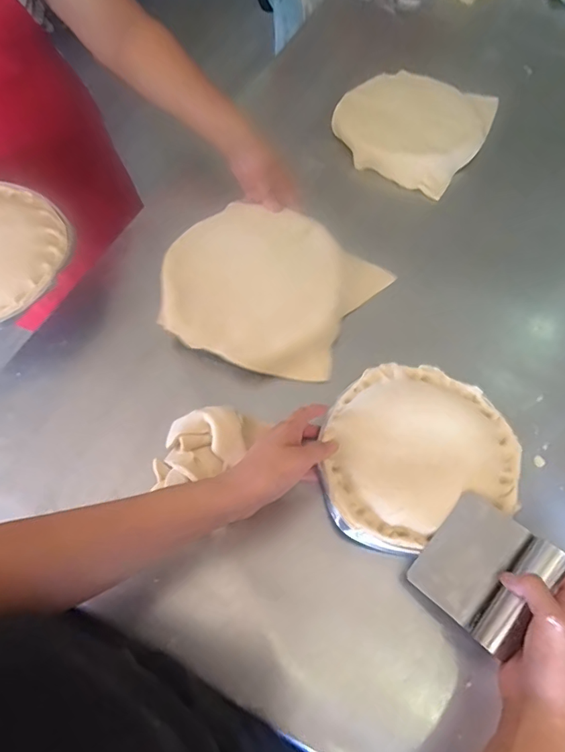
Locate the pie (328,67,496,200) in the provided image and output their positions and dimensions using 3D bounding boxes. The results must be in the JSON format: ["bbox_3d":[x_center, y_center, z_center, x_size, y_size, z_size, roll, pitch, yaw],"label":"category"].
[{"bbox_3d":[0.200,-0.388,0.732,0.218,0.035,0.247,26,66,14],"label":"pie"}]

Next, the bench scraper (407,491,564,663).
[{"bbox_3d":[0.172,0.165,0.404,0.094,0.026,0.097,32,77,32],"label":"bench scraper"}]

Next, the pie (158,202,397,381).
[{"bbox_3d":[-0.029,-0.105,0.567,0.240,0.054,0.206,26,66,14],"label":"pie"}]

